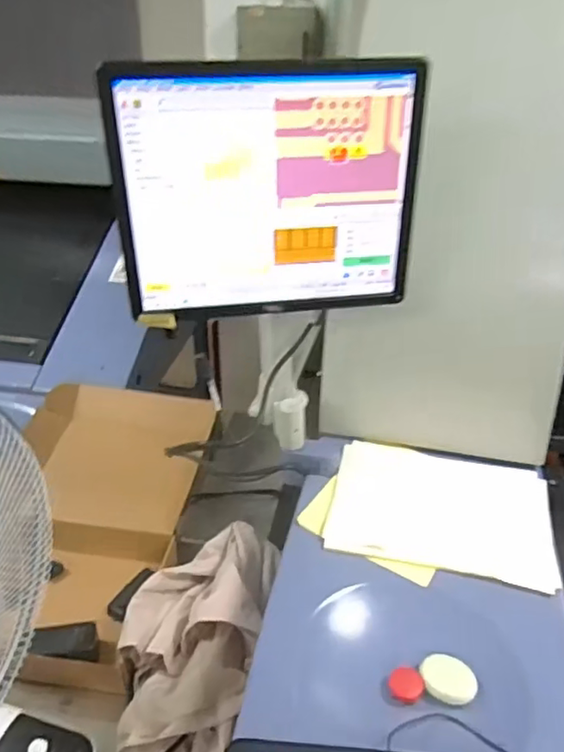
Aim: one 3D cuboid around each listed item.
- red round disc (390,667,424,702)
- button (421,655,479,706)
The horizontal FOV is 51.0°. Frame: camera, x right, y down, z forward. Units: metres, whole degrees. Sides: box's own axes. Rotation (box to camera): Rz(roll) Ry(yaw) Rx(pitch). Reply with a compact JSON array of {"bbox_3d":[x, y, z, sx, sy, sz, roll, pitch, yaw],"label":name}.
[{"bbox_3d":[0.145,0.357,0.685,0.039,0.007,0.040,0,32,0],"label":"red round disc"},{"bbox_3d":[0.193,0.349,0.684,0.063,0.008,0.052,23,39,32],"label":"button"}]

